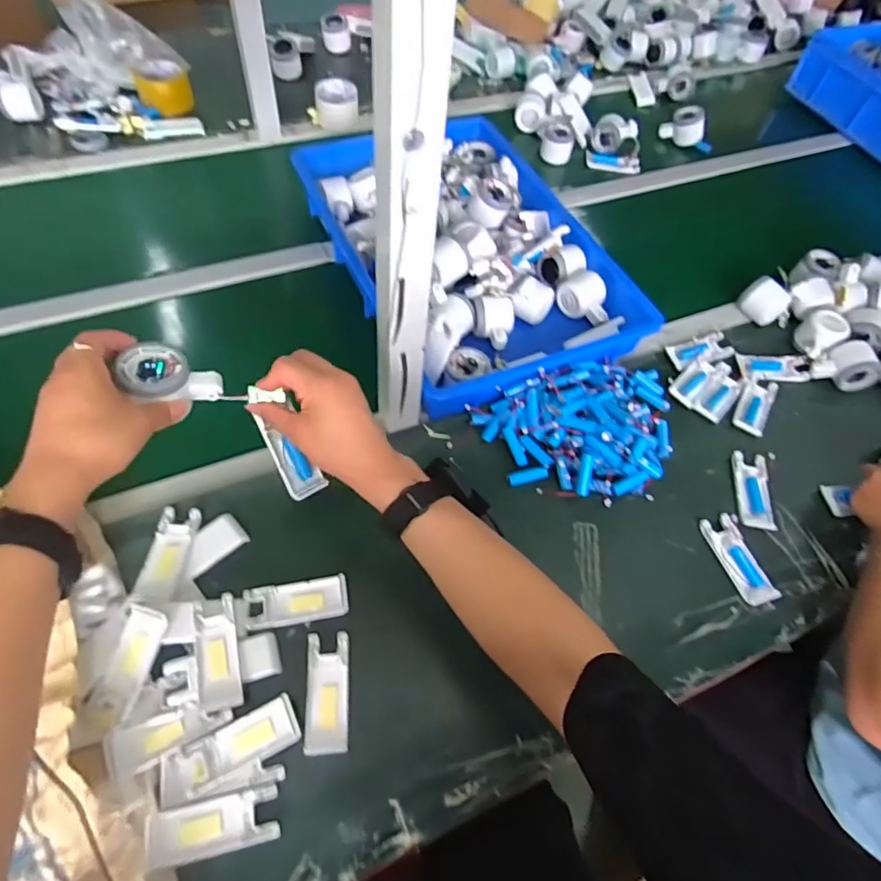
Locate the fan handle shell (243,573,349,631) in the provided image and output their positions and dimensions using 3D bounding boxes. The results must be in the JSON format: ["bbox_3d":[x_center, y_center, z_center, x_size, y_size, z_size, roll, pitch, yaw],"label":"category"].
[{"bbox_3d":[-0.149,0.171,0.570,0.101,0.017,0.043,-8,60,-9],"label":"fan handle shell"}]

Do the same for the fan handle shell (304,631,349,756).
[{"bbox_3d":[-0.109,0.242,0.525,0.040,0.007,0.105,-1,59,-6],"label":"fan handle shell"}]

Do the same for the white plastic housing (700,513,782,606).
[{"bbox_3d":[0.352,0.139,0.640,0.044,0.014,0.106,-12,61,-12],"label":"white plastic housing"}]

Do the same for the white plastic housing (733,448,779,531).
[{"bbox_3d":[0.387,0.061,0.672,0.042,0.012,0.103,9,59,0],"label":"white plastic housing"}]

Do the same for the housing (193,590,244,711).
[{"bbox_3d":[-0.215,0.204,0.524,0.038,0.020,0.101,-12,61,-12],"label":"housing"}]

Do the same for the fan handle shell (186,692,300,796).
[{"bbox_3d":[-0.177,0.272,0.491,0.096,0.022,0.043,-21,63,-17],"label":"fan handle shell"}]

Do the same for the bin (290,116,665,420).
[{"bbox_3d":[0.032,-0.318,0.840,0.366,0.103,0.570,-20,63,-16],"label":"bin"}]

